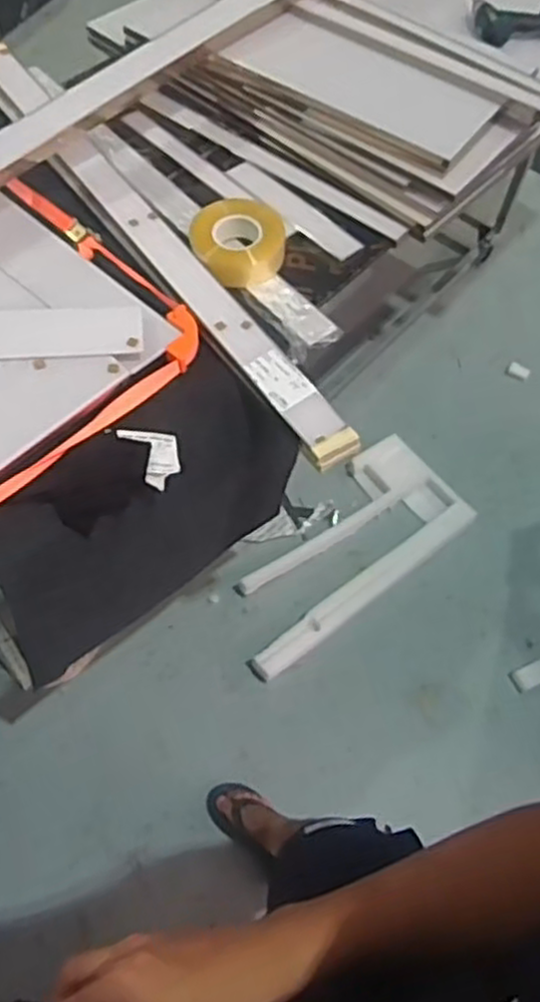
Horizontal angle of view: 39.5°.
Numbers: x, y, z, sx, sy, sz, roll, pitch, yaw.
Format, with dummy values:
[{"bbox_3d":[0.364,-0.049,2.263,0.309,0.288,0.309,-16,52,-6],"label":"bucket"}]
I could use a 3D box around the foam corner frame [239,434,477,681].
[{"bbox_3d":[0.165,0.111,1.836,0.671,0.039,0.313,-34,66,-22],"label":"foam corner frame"}]

